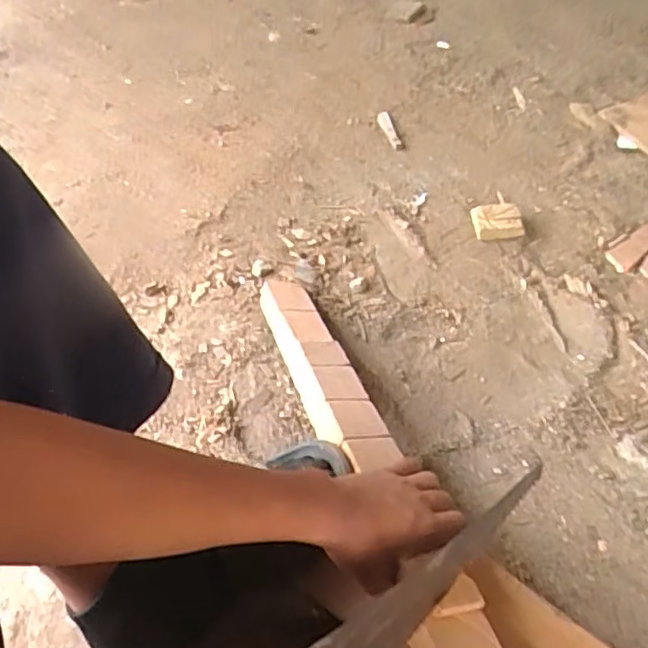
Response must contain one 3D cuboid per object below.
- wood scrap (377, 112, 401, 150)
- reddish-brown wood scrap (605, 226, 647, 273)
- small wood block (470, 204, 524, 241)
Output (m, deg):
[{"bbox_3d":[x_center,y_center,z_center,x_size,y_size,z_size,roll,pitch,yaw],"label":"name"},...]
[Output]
[{"bbox_3d":[0.110,-0.331,1.003,0.022,0.010,0.090,-14,51,-5],"label":"wood scrap"},{"bbox_3d":[0.427,-0.108,0.806,0.093,0.012,0.038,-41,57,-4],"label":"reddish-brown wood scrap"},{"bbox_3d":[0.247,-0.145,0.841,0.067,0.028,0.047,-5,51,1],"label":"small wood block"}]

